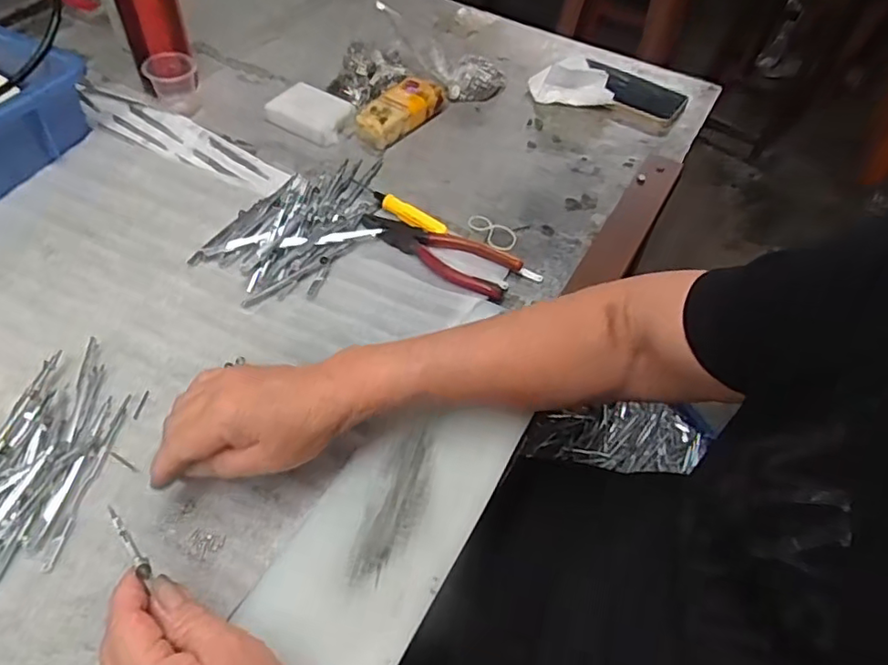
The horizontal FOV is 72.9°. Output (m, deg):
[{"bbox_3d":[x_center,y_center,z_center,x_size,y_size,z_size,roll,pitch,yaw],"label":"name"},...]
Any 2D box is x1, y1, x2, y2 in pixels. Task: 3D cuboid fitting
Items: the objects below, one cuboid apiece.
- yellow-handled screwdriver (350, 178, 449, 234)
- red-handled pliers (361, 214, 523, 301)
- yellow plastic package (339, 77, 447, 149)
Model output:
[{"bbox_3d":[-0.045,-0.122,0.576,0.116,0.010,0.018,36,58,21],"label":"yellow-handled screwdriver"},{"bbox_3d":[-0.007,-0.075,0.536,0.149,0.018,0.046,25,54,14],"label":"red-handled pliers"},{"bbox_3d":[-0.046,-0.250,0.666,0.052,0.034,0.129,37,58,22],"label":"yellow plastic package"}]

